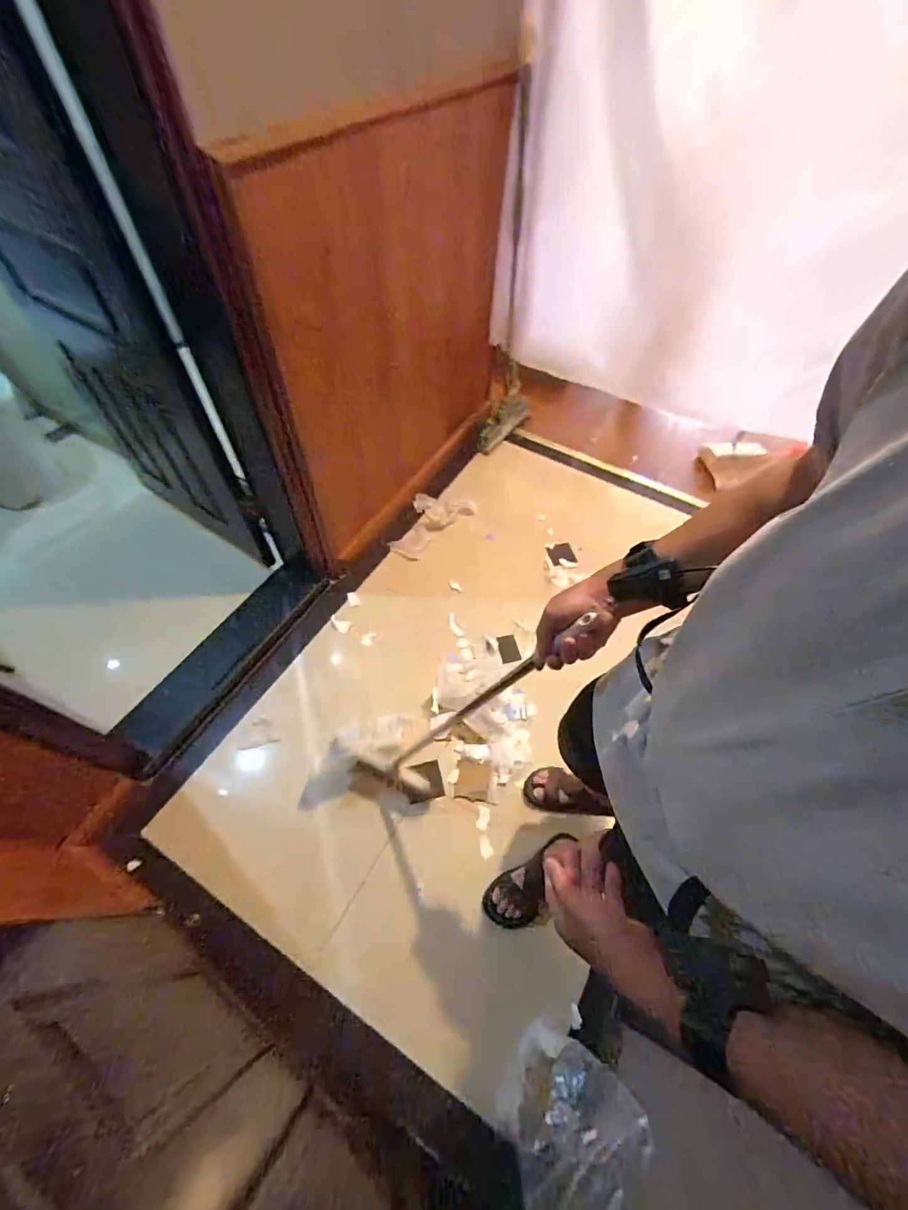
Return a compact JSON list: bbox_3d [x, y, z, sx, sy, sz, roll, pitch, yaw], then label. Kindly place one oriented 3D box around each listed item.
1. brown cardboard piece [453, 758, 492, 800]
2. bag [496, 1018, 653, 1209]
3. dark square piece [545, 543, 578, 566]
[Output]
[{"bbox_3d":[0.053,0.479,1.239,0.095,0.008,0.100,7,57,3],"label":"brown cardboard piece"},{"bbox_3d":[0.196,0.887,0.784,0.233,0.276,0.162,-19,60,-14],"label":"bag"},{"bbox_3d":[0.396,-0.188,1.659,0.092,0.007,0.103,-12,54,-3],"label":"dark square piece"}]

